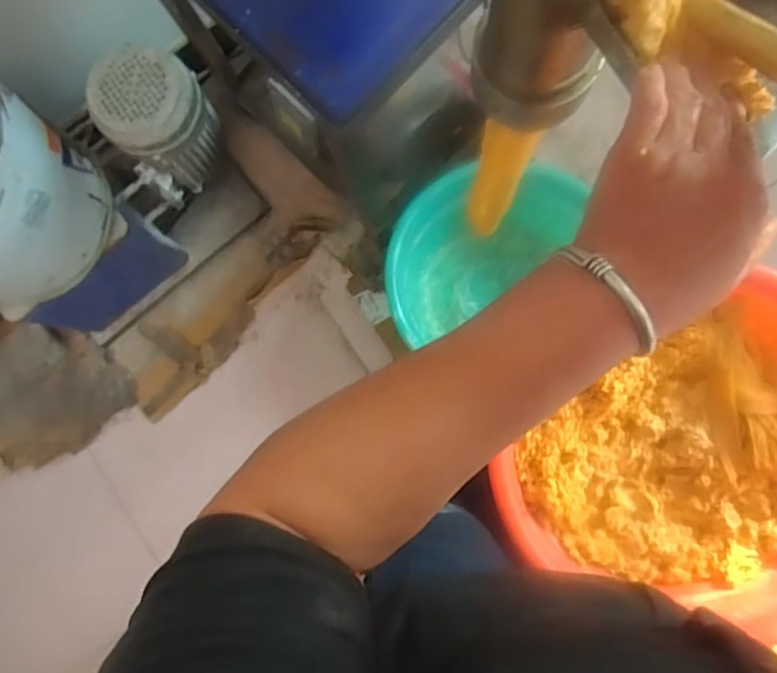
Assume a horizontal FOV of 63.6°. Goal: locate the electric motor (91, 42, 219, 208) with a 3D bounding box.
[{"bbox_3d":[-0.380,-0.366,1.086,0.173,0.250,0.145,-32,84,2],"label":"electric motor"}]

